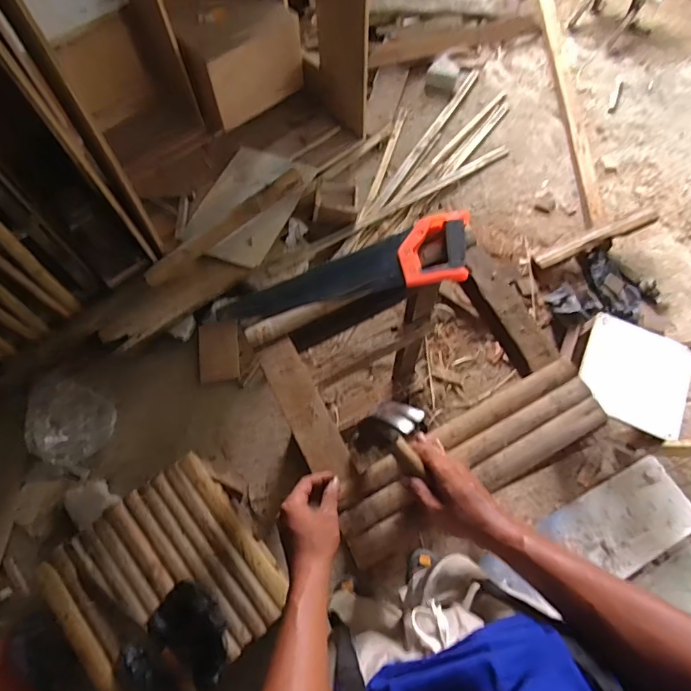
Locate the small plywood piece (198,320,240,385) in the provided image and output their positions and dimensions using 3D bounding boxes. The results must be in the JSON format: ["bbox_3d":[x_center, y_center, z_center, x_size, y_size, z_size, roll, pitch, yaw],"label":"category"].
[{"bbox_3d":[-0.408,0.019,1.505,0.127,0.010,0.194,-4,80,-7],"label":"small plywood piece"}]

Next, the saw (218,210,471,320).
[{"bbox_3d":[0.020,-0.100,0.757,0.417,0.021,0.129,-24,61,-3],"label":"saw"}]

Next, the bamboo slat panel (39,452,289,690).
[{"bbox_3d":[-0.346,0.459,0.902,0.356,0.026,0.367,-38,73,-15],"label":"bamboo slat panel"}]

